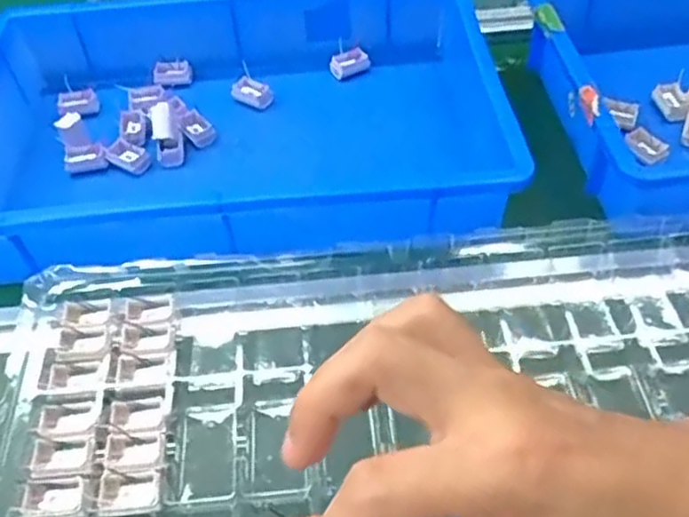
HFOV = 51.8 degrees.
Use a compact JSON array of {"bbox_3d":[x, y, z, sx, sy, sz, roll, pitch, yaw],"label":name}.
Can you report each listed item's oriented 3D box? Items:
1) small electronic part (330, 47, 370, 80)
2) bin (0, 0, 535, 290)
[{"bbox_3d":[0.005,-0.191,0.694,0.039,0.016,0.018,-24,52,-18],"label":"small electronic part"},{"bbox_3d":[-0.093,-0.112,0.610,0.433,0.097,0.313,-5,48,-2],"label":"bin"}]

